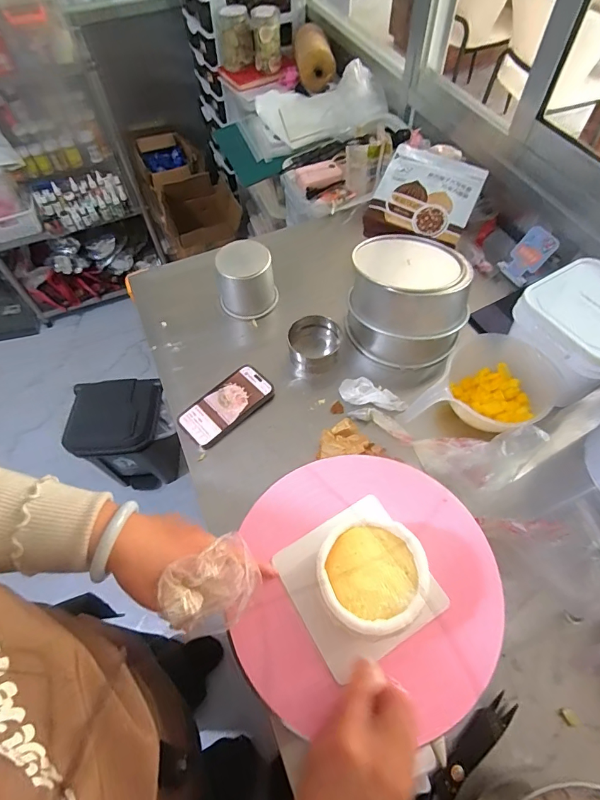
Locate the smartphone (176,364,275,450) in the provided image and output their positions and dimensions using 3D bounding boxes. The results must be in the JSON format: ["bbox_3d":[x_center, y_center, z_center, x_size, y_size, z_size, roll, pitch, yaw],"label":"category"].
[{"bbox_3d":[-0.120,0.009,0.715,0.158,0.017,0.080,-36,65,-18],"label":"smartphone"}]

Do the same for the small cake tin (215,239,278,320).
[{"bbox_3d":[-0.103,-0.225,0.808,0.108,0.104,0.095,-14,60,-7],"label":"small cake tin"}]

